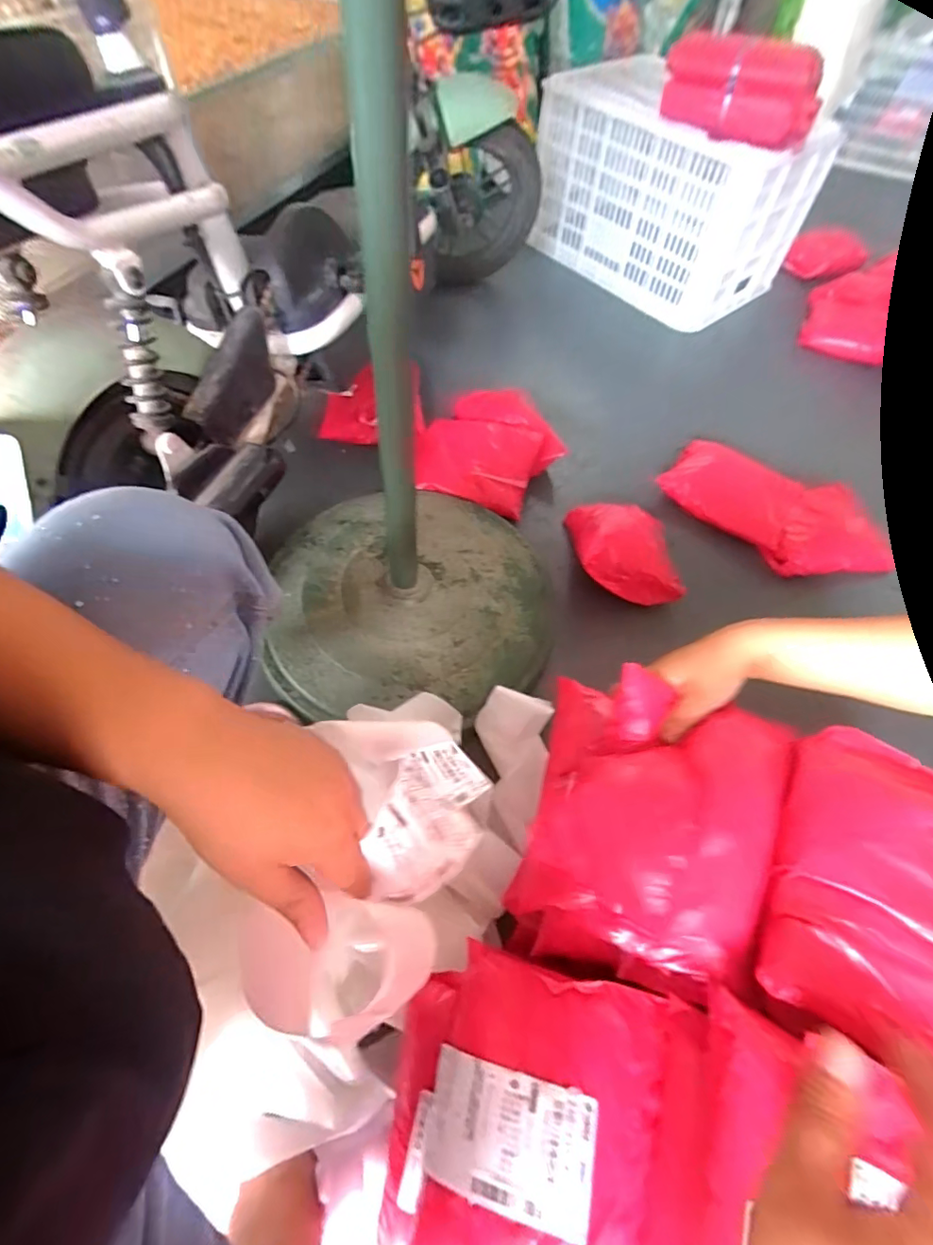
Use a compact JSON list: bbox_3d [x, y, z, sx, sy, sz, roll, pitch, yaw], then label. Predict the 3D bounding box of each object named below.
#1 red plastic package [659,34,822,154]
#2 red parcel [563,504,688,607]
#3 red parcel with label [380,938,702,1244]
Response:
[{"bbox_3d":[0.538,-1.049,1.039,0.306,0.130,0.075,27,60,13],"label":"red plastic package"},{"bbox_3d":[0.255,-0.129,0.847,0.160,0.091,0.180,5,57,-1],"label":"red parcel"},{"bbox_3d":[0.048,0.400,0.403,0.221,0.080,0.235,9,60,13],"label":"red parcel with label"}]

